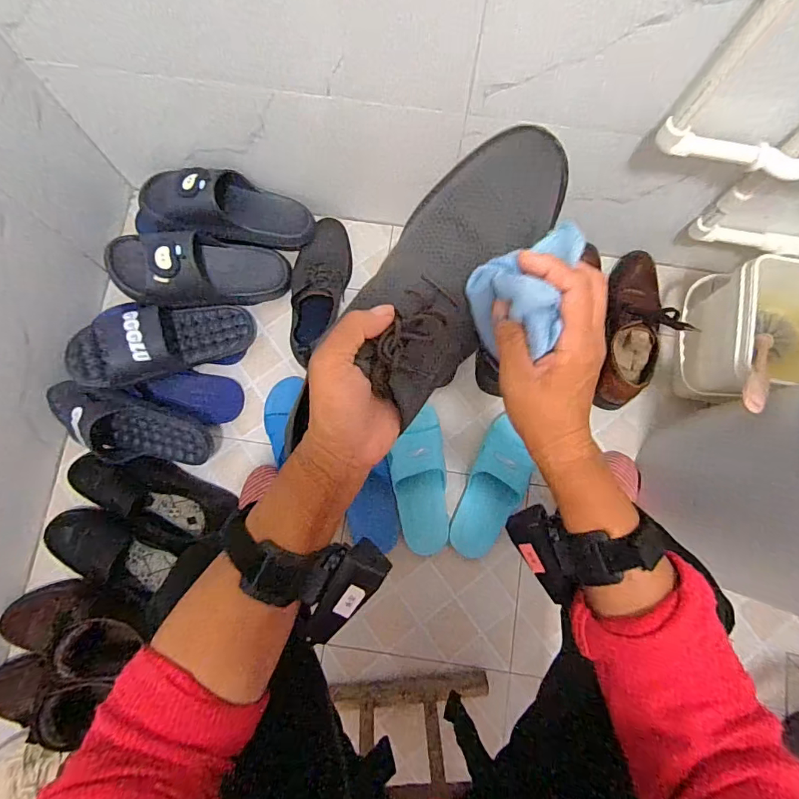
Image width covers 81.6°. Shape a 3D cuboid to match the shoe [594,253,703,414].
[{"bbox_3d":[0.406,-0.124,0.785,0.090,0.096,0.285,11,79,2],"label":"shoe"}]

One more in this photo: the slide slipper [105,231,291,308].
[{"bbox_3d":[-0.319,-0.207,0.758,0.281,0.087,0.109,-3,78,-23],"label":"slide slipper"}]

